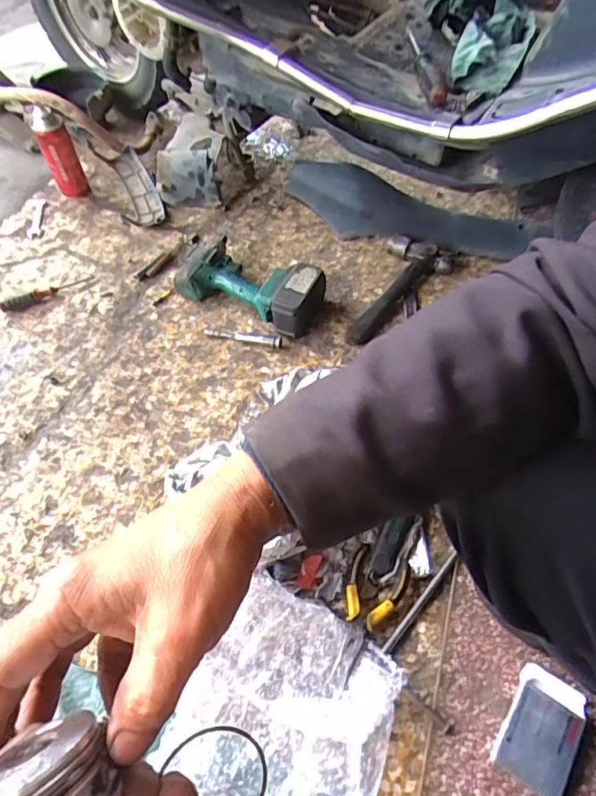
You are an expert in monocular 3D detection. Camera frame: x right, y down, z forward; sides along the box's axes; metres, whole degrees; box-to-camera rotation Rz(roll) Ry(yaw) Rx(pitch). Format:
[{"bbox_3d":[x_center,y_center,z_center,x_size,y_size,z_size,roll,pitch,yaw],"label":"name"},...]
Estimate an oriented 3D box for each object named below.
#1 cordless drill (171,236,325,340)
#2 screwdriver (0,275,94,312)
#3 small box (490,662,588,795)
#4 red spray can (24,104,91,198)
[{"bbox_3d":[-0.082,-0.200,0.855,0.244,0.075,0.124,22,60,15],"label":"cordless drill"},{"bbox_3d":[-0.444,-0.188,0.881,0.160,0.023,0.025,-28,61,-15],"label":"screwdriver"},{"bbox_3d":[0.260,0.350,0.529,0.071,0.018,0.111,30,63,19],"label":"small box"},{"bbox_3d":[-0.463,-0.472,0.968,0.052,0.173,0.049,-1,57,1],"label":"red spray can"}]

